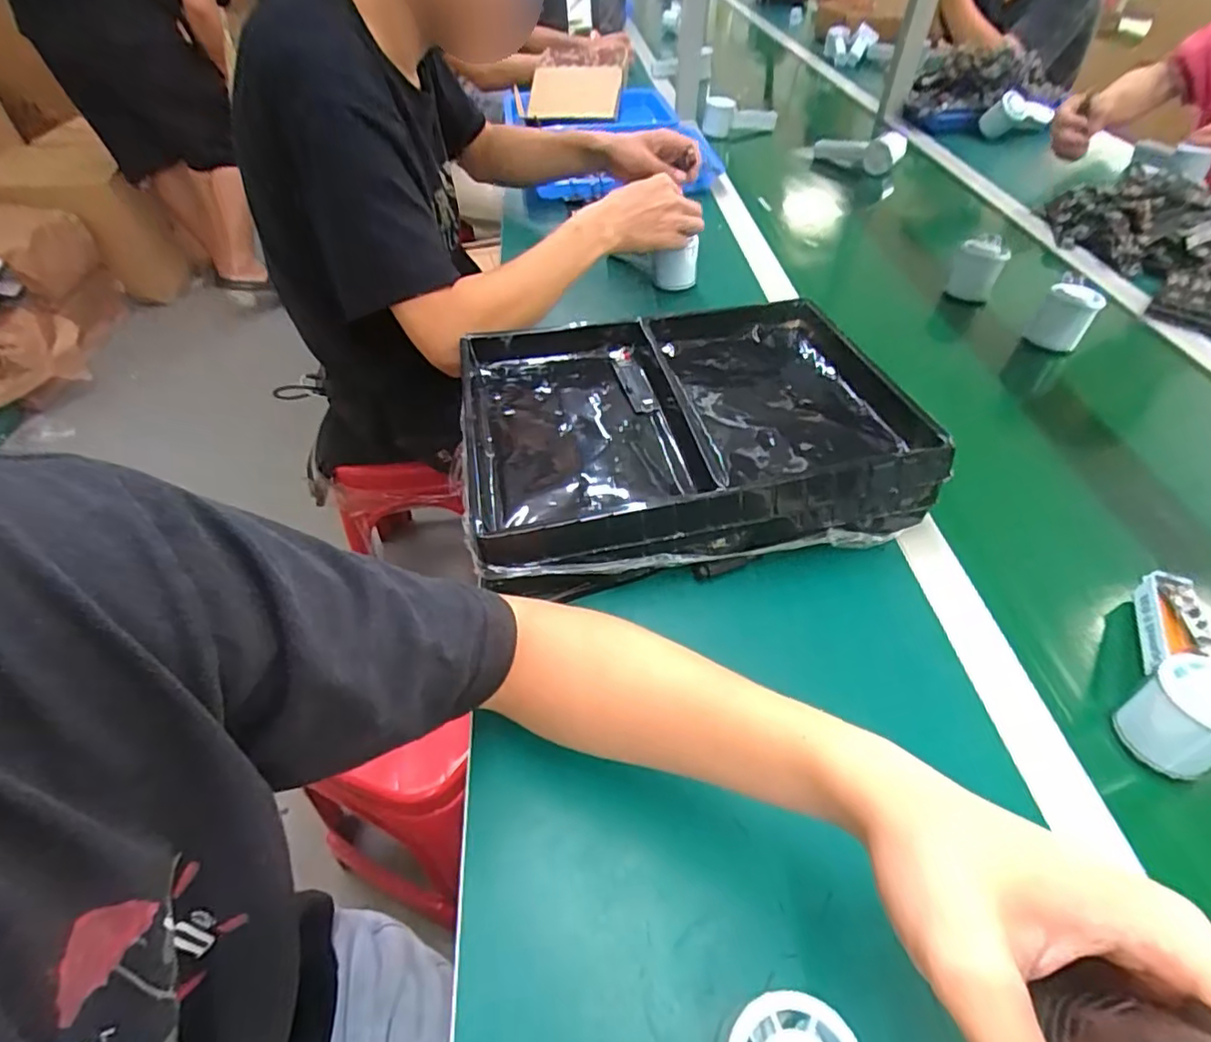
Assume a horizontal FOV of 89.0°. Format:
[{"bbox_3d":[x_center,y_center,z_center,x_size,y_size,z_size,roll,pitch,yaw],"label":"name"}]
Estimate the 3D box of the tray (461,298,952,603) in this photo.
[{"bbox_3d":[0.068,-0.090,0.558,0.375,0.063,0.285,-9,48,-8],"label":"tray"}]

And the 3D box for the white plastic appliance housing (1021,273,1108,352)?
[{"bbox_3d":[0.530,-0.240,0.712,0.054,0.065,0.042,27,53,23],"label":"white plastic appliance housing"}]

